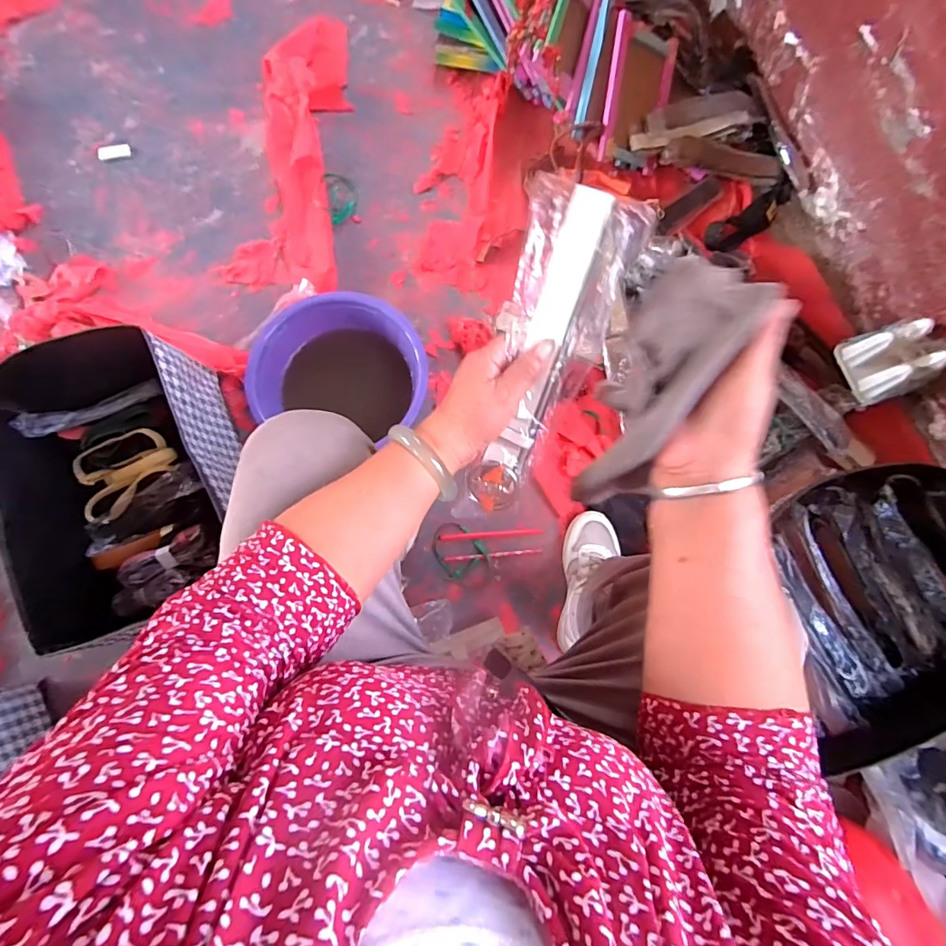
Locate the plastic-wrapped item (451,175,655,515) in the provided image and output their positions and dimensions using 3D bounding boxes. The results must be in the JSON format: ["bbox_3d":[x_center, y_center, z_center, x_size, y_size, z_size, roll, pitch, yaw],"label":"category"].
[{"bbox_3d":[0.052,-0.082,0.376,0.080,0.021,0.256,18,112,3],"label":"plastic-wrapped item"}]

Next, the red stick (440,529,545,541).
[{"bbox_3d":[0.032,0.109,0.834,0.181,0.013,0.012,-4,79,-1],"label":"red stick"}]

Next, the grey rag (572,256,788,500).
[{"bbox_3d":[0.137,-0.068,0.351,0.068,0.087,0.201,25,97,5],"label":"grey rag"}]

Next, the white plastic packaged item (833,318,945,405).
[{"bbox_3d":[0.731,-0.200,0.818,0.104,0.079,0.121,-18,80,-4],"label":"white plastic packaged item"}]

